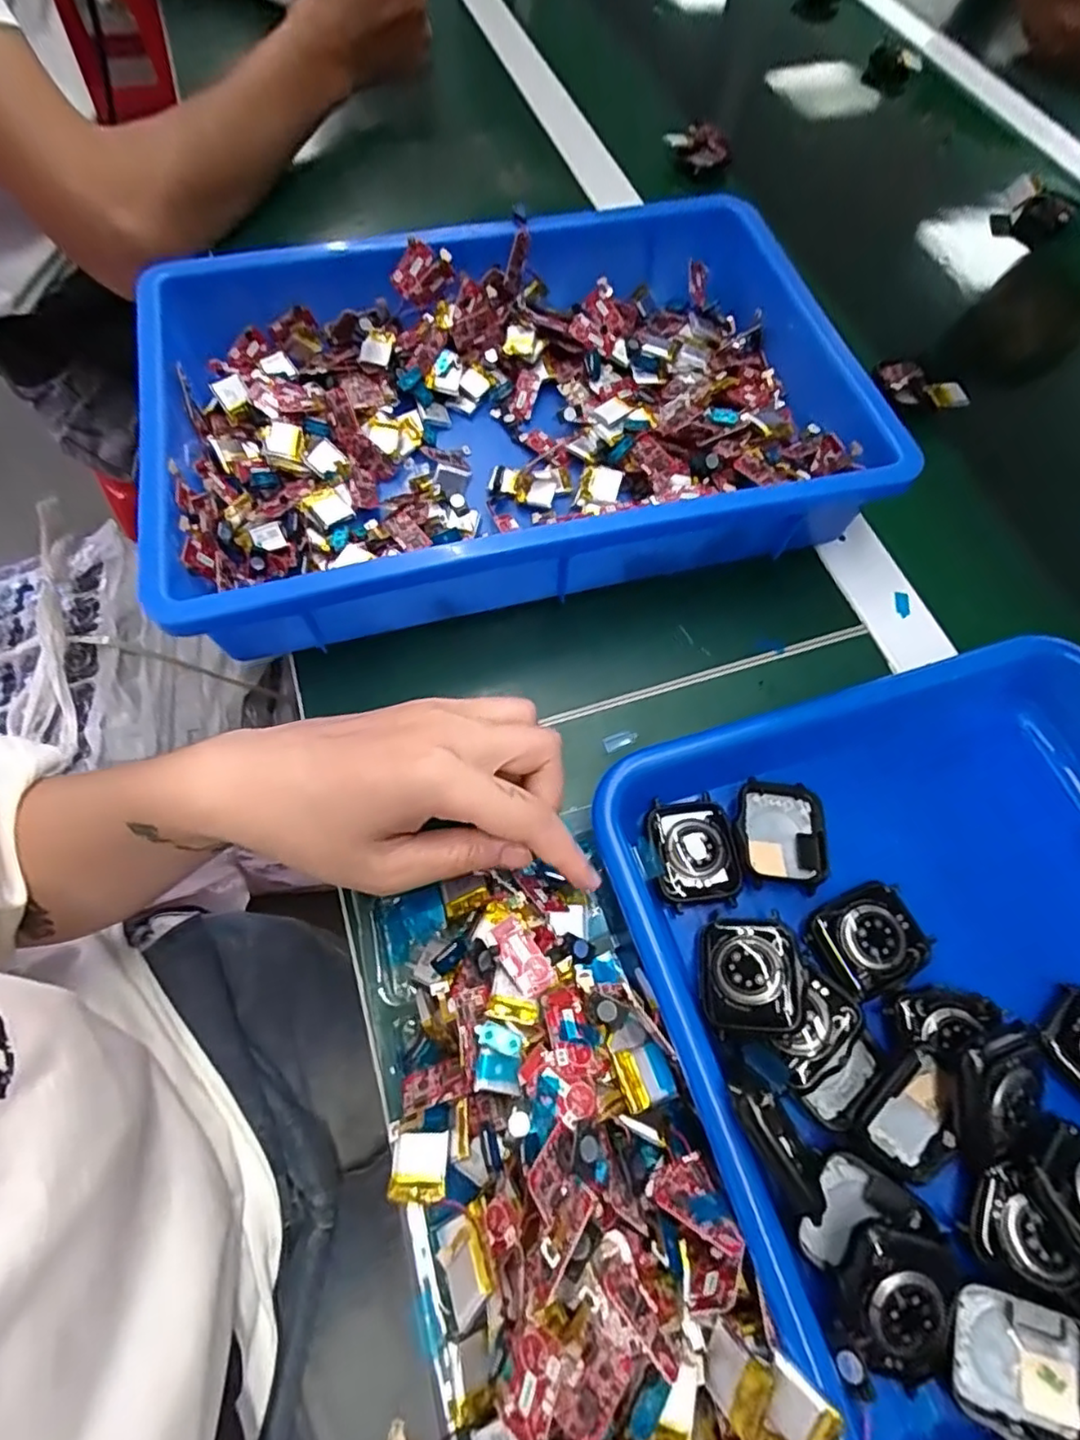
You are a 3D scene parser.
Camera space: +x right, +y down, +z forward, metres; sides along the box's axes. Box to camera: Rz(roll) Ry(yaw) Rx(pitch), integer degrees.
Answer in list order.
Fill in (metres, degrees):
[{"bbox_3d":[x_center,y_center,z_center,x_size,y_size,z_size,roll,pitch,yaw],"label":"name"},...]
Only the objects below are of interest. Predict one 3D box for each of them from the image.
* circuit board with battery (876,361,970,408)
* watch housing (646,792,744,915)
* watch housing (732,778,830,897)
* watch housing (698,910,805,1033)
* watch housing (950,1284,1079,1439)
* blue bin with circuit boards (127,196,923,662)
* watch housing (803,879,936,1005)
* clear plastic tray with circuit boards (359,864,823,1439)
[{"bbox_3d":[0.251,-0.219,0.416,0.058,0.013,0.031,15,65,4],"label":"circuit board with battery"},{"bbox_3d":[0.064,0.053,0.260,0.035,0.006,0.043,-5,65,-5],"label":"watch housing"},{"bbox_3d":[0.100,0.049,0.267,0.038,0.010,0.044,5,65,-1],"label":"watch housing"},{"bbox_3d":[0.078,0.095,0.235,0.034,0.010,0.040,-4,58,12],"label":"watch housing"},{"bbox_3d":[0.154,0.205,0.200,0.043,0.011,0.036,15,65,4],"label":"watch housing"},{"bbox_3d":[-0.030,-0.179,0.350,0.349,0.065,0.256,-13,66,-9],"label":"blue bin with circuit boards"},{"bbox_3d":[0.130,0.086,0.247,0.044,0.006,0.036,-23,68,-13],"label":"watch housing"},{"bbox_3d":[0.007,0.167,0.207,0.116,0.044,0.237,-18,66,-11],"label":"clear plastic tray with circuit boards"}]

